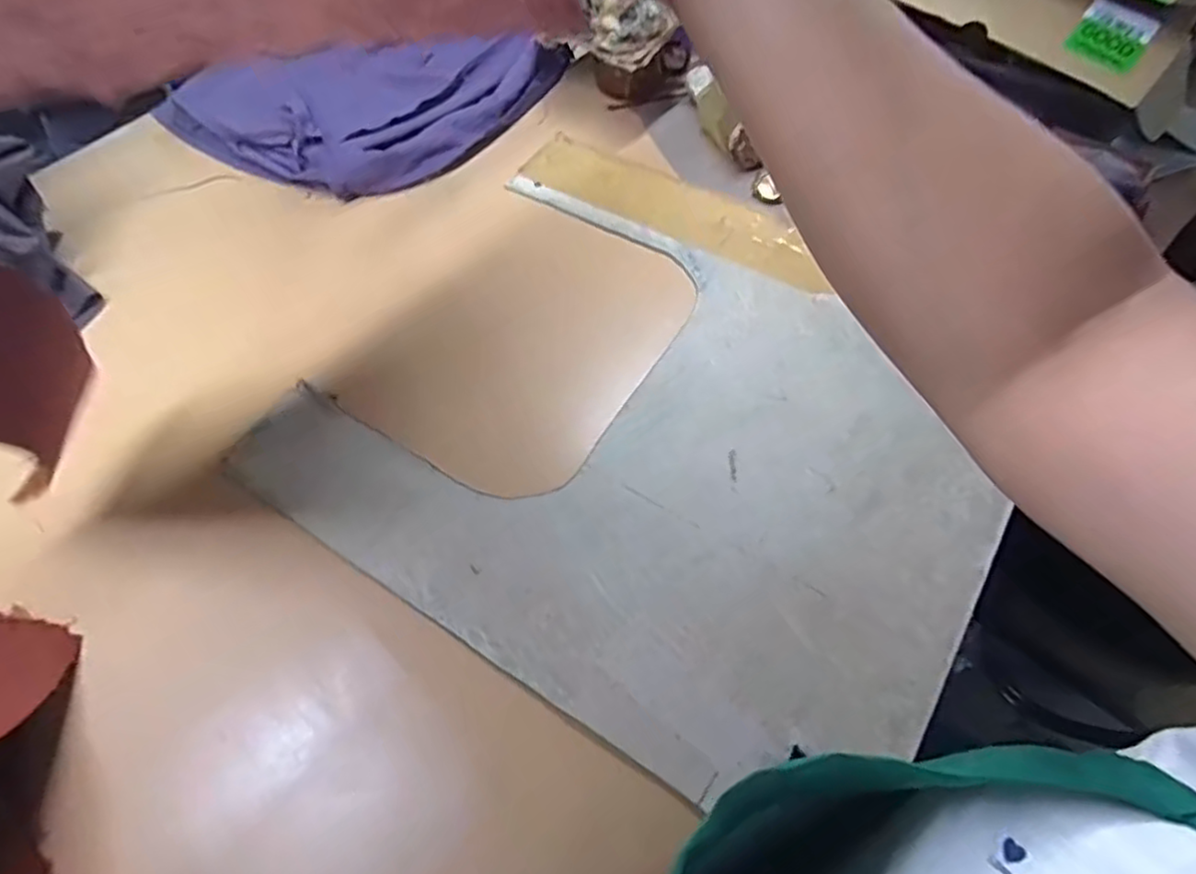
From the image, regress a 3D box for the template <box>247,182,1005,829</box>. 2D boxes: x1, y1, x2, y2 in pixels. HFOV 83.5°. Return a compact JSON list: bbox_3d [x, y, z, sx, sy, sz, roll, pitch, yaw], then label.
[{"bbox_3d":[0.033,-0.005,0.514,0.494,0.011,0.386,30,66,20],"label":"template"}]

